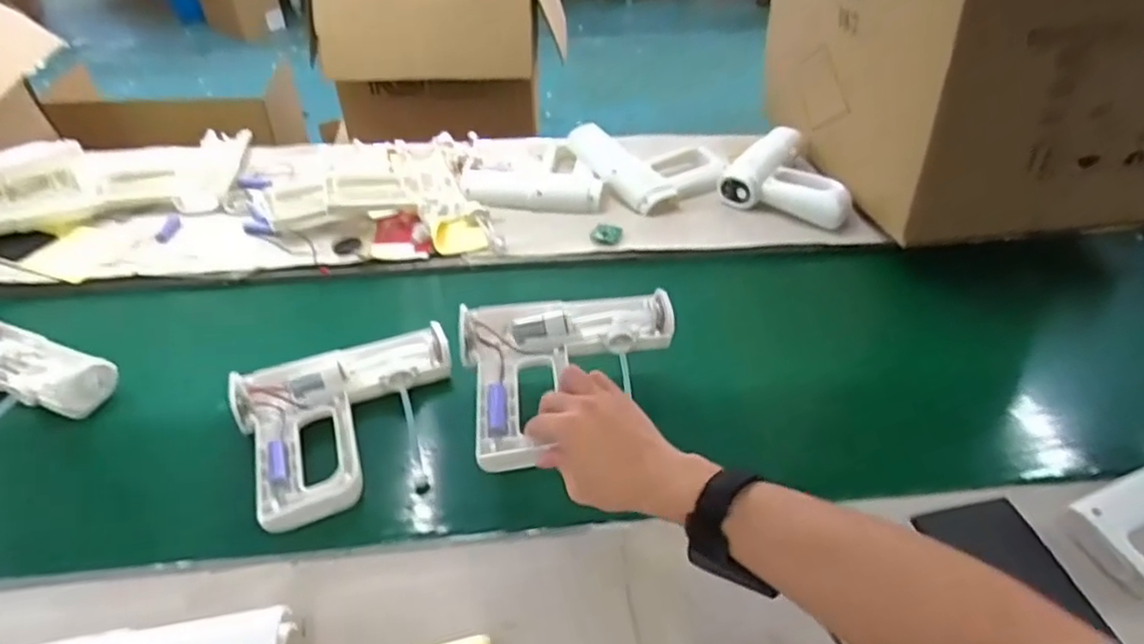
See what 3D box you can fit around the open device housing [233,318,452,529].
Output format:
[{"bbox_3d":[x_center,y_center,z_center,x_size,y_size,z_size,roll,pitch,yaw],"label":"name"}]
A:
[{"bbox_3d":[-0.209,0.097,0.673,0.215,0.053,0.183,-18,44,-20],"label":"open device housing"}]

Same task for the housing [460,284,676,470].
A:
[{"bbox_3d":[0.006,0.038,0.643,0.210,0.035,0.189,-8,42,-10],"label":"housing"}]

